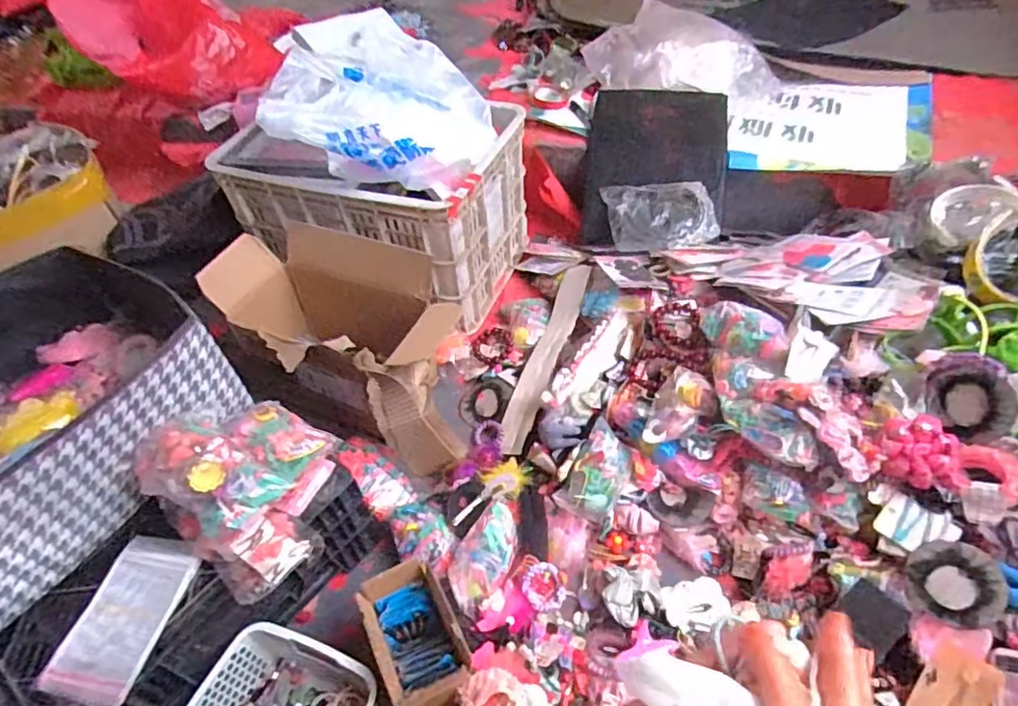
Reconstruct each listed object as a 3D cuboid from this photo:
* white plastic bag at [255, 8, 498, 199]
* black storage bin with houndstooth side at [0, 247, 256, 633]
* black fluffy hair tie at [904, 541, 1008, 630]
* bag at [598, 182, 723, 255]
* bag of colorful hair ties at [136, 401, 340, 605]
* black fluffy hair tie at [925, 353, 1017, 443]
[{"bbox_3d":[-0.201,-0.423,1.004,0.331,0.183,0.357,-7,48,-1],"label":"white plastic bag"},{"bbox_3d":[-0.579,0.087,0.688,0.347,0.182,0.461,20,53,22],"label":"black storage bin with houndstooth side"},{"bbox_3d":[0.518,0.267,0.693,0.088,0.013,0.090,-7,57,33],"label":"black fluffy hair tie"},{"bbox_3d":[0.293,-0.272,1.163,0.182,0.075,0.168,-7,48,-1],"label":"bag"},{"bbox_3d":[-0.297,0.132,0.679,0.210,0.132,0.186,29,57,27],"label":"bag of colorful hair ties"},{"bbox_3d":[0.569,0.054,0.735,0.089,0.105,0.022,6,1,37],"label":"black fluffy hair tie"}]

